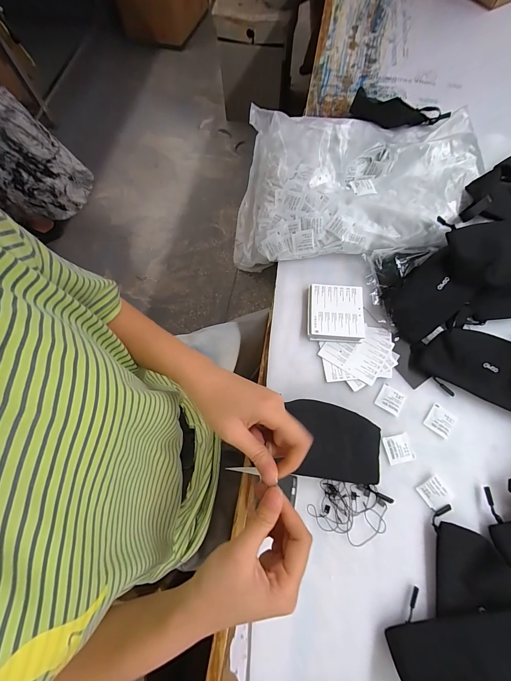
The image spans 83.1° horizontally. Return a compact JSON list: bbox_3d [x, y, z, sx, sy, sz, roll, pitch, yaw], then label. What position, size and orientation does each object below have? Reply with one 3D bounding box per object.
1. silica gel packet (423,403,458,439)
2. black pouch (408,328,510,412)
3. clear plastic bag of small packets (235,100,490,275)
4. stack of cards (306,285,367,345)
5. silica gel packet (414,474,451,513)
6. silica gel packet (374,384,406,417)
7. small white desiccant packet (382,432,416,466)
[{"bbox_3d":[0.288,0.125,0.447,0.040,0.004,0.042,37,76,13],"label":"silica gel packet"},{"bbox_3d":[0.361,0.045,0.450,0.209,0.042,0.101,19,72,8],"label":"black pouch"},{"bbox_3d":[0.193,-0.315,0.576,0.436,0.085,0.344,5,71,3],"label":"clear plastic bag of small packets"},{"bbox_3d":[0.141,-0.050,0.504,0.097,0.017,0.105,3,71,3],"label":"stack of cards"},{"bbox_3d":[0.256,0.218,0.412,0.036,0.005,0.037,-30,72,-8],"label":"silica gel packet"},{"bbox_3d":[0.215,0.094,0.457,0.039,0.004,0.038,31,74,12],"label":"silica gel packet"},{"bbox_3d":[0.216,0.163,0.434,0.041,0.004,0.039,-13,71,-3],"label":"small white desiccant packet"}]

